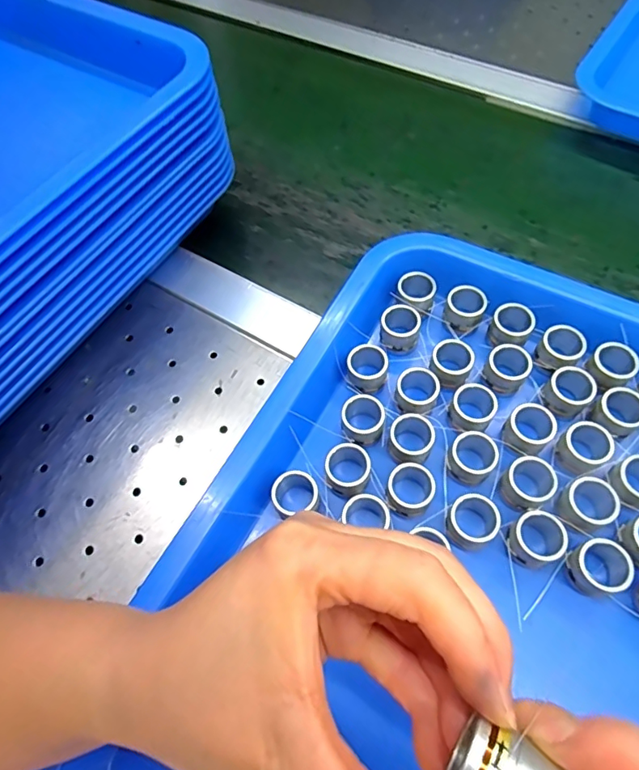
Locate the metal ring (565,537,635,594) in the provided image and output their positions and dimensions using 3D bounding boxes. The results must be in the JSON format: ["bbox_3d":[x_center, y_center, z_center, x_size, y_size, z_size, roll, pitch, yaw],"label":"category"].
[{"bbox_3d":[0.139,0.091,0.249,0.024,0.018,0.025,-1,61,1],"label":"metal ring"}]

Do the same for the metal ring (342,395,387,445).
[{"bbox_3d":[0.026,0.022,0.295,0.024,0.023,0.026,-1,61,1],"label":"metal ring"}]

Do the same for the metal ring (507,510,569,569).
[{"bbox_3d":[0.112,0.078,0.256,0.024,0.020,0.025,-1,61,1],"label":"metal ring"}]

